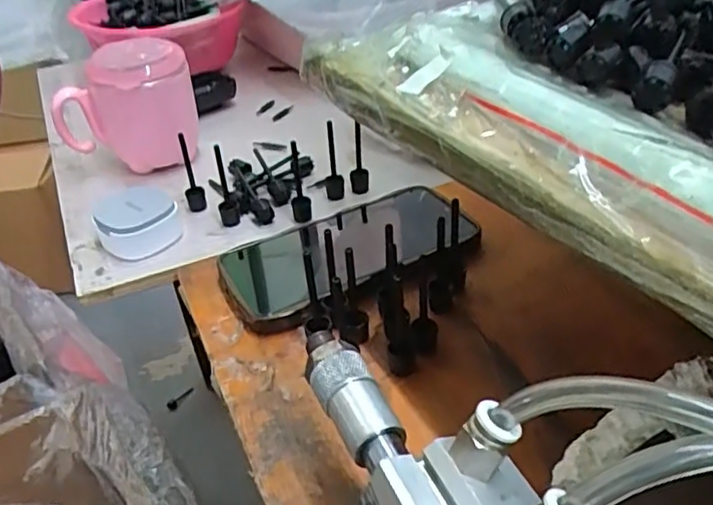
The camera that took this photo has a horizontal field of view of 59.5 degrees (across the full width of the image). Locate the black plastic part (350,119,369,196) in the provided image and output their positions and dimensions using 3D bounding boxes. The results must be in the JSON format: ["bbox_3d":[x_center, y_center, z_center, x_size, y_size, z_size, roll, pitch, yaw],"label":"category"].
[{"bbox_3d":[0.001,-0.073,0.485,0.014,0.059,0.014,-4,37,-1],"label":"black plastic part"}]

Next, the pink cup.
[{"bbox_3d":[-0.192,-0.123,0.531,0.106,0.096,0.075,-10,37,-7],"label":"pink cup"}]

